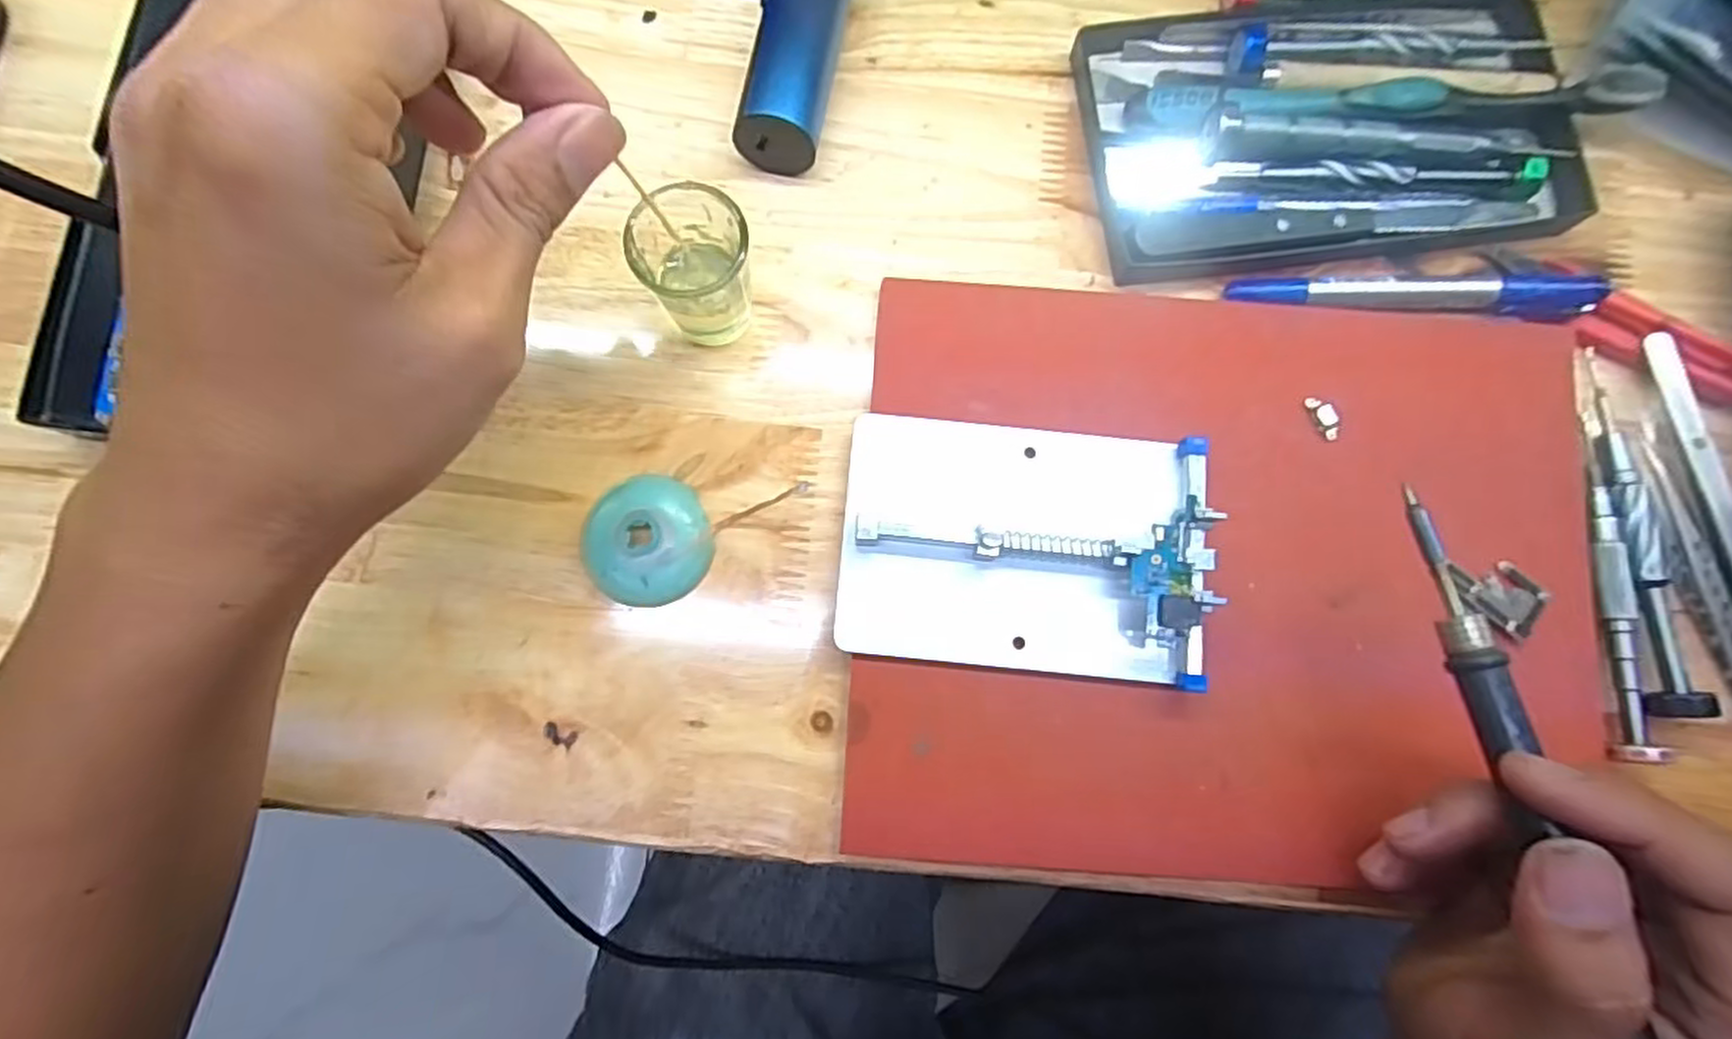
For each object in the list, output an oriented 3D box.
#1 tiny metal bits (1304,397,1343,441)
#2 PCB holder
[{"bbox_3d":[0.160,-0.036,0.261,0.007,0.006,0.017,-24,84,-4],"label":"tiny metal bits"},{"bbox_3d":[0.051,0.008,0.245,0.116,0.020,0.080,5,81,0],"label":"PCB holder"}]

